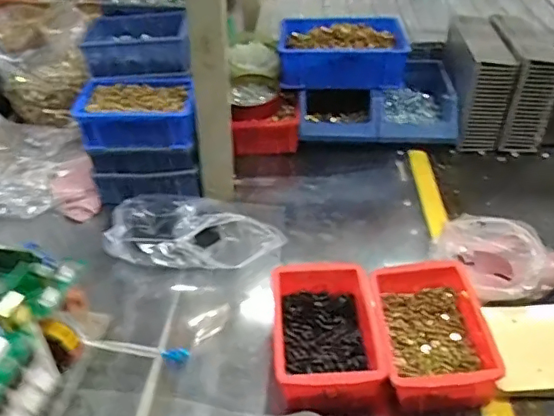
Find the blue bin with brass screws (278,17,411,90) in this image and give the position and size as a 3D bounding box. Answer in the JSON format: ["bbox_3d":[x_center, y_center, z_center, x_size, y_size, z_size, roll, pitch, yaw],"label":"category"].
[{"bbox_3d":[0.103,-0.251,0.892,0.194,0.062,0.145,0,36,2],"label":"blue bin with brass screws"}]

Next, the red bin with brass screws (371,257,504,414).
[{"bbox_3d":[0.145,0.113,0.535,0.097,0.047,0.154,-1,37,1],"label":"red bin with brass screws"}]

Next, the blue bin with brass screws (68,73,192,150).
[{"bbox_3d":[-0.178,-0.124,0.726,0.154,0.061,0.096,1,36,4],"label":"blue bin with brass screws"}]

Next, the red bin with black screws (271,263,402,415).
[{"bbox_3d":[0.046,0.124,0.546,0.099,0.051,0.147,-4,37,-2],"label":"red bin with black screws"}]

